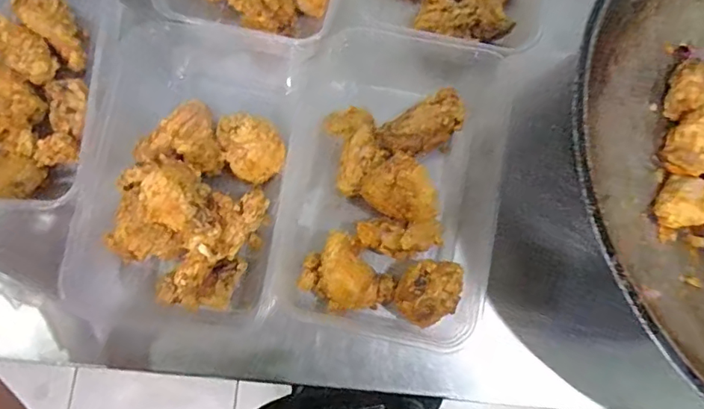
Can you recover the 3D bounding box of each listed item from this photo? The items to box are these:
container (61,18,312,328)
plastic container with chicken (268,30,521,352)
[{"bbox_3d":[-0.133,-0.025,0.426,0.169,0.083,0.256,12,78,3],"label":"container"},{"bbox_3d":[0.038,-0.026,0.441,0.193,0.059,0.273,12,78,3],"label":"plastic container with chicken"}]

